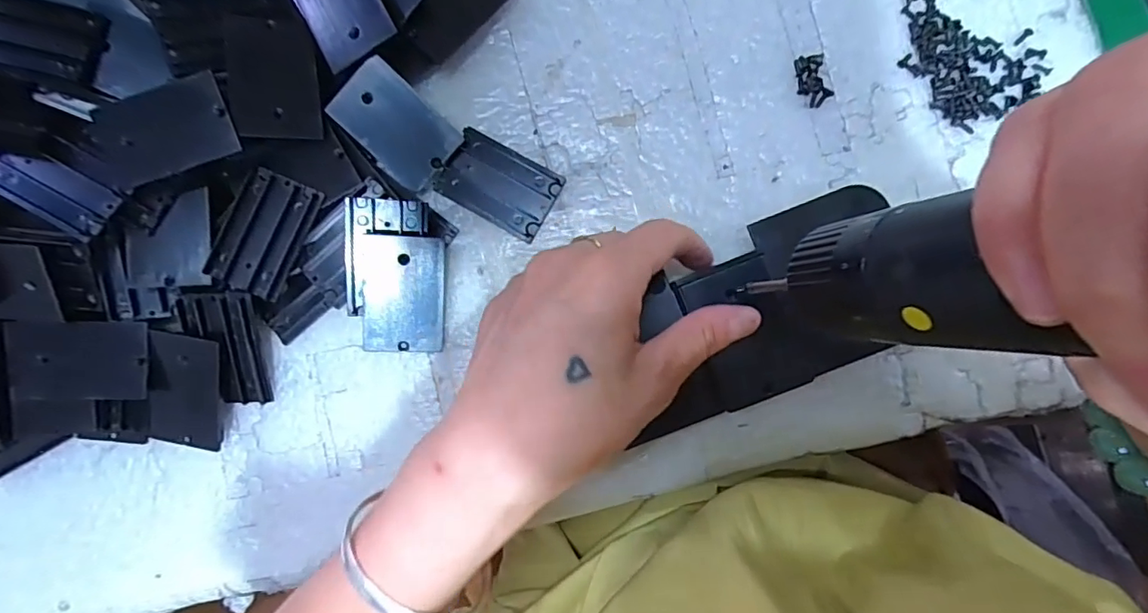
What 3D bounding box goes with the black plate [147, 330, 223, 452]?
[{"bbox_3d":[-0.185,0.041,0.257,0.033,0.006,0.053,7,100,-6],"label":"black plate"}]

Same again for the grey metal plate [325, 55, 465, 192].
[{"bbox_3d":[-0.084,-0.085,0.254,0.054,0.004,0.037,43,95,-14],"label":"grey metal plate"}]

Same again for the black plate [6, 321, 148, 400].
[{"bbox_3d":[-0.230,0.025,0.249,0.061,0.008,0.036,0,94,-8],"label":"black plate"}]

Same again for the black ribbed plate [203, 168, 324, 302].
[{"bbox_3d":[-0.142,-0.034,0.246,0.031,0.007,0.054,22,89,5],"label":"black ribbed plate"}]

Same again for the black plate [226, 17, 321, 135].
[{"bbox_3d":[-0.135,-0.104,0.243,0.035,0.005,0.055,-5,87,-20],"label":"black plate"}]

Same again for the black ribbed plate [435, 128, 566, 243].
[{"bbox_3d":[-0.036,-0.059,0.260,0.053,0.005,0.035,30,90,5],"label":"black ribbed plate"}]

